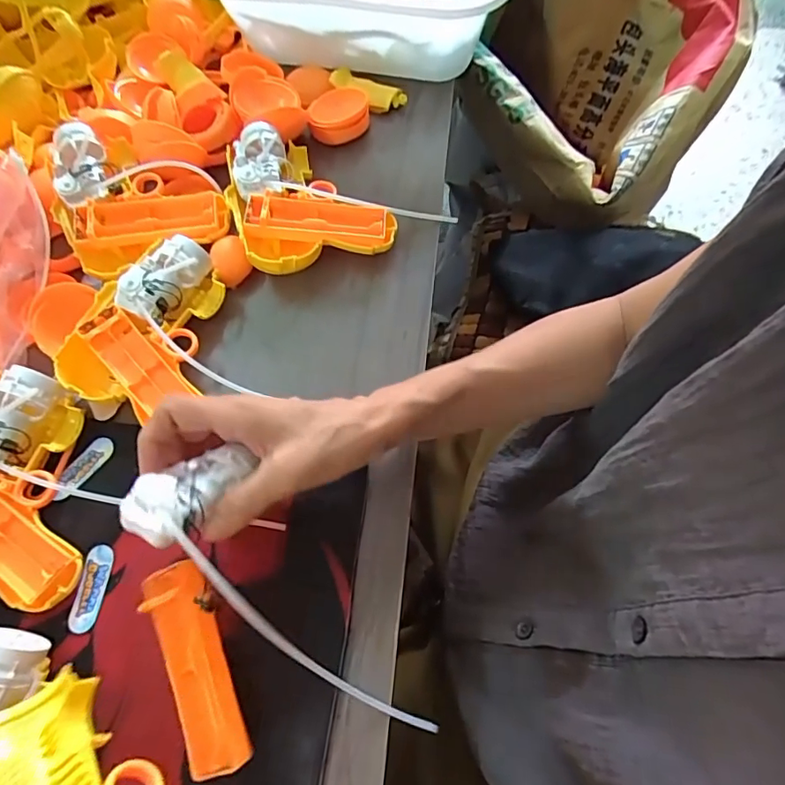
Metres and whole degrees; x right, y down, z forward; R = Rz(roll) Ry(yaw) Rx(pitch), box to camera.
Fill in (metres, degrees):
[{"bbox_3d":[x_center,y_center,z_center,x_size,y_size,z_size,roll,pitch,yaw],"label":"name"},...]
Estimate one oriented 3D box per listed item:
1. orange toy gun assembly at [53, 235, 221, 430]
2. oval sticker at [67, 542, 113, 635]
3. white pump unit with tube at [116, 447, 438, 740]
[{"bbox_3d":[-0.171,-0.047,0.381,0.111,0.035,0.137,21,69,12],"label":"orange toy gun assembly"},{"bbox_3d":[-0.194,0.126,0.333,0.018,0.004,0.052,6,70,1],"label":"oval sticker"},{"bbox_3d":[-0.054,0.119,0.287,0.064,0.040,0.212,-40,96,-14],"label":"white pump unit with tube"}]

